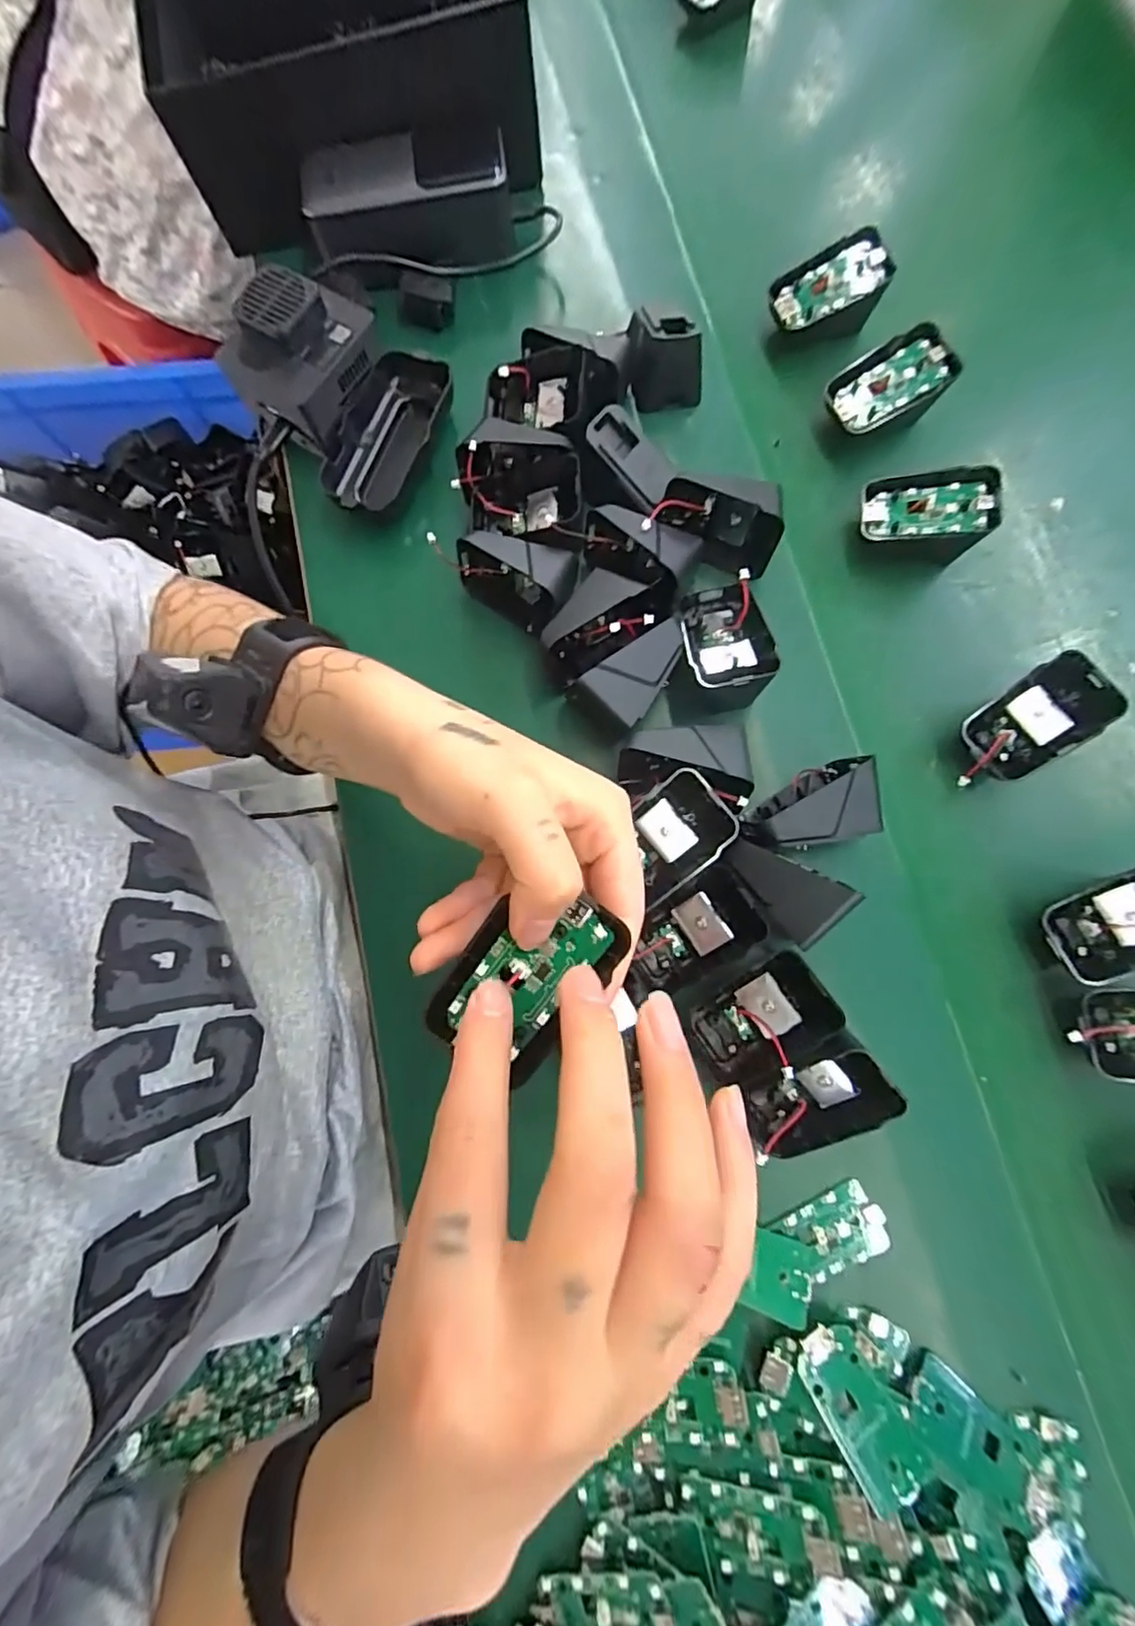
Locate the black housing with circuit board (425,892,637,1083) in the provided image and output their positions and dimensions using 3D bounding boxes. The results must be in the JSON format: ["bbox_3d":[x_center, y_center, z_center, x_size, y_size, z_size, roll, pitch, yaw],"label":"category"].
[{"bbox_3d":[-0.013,0.056,0.194,0.041,0.011,0.064,40,83,7],"label":"black housing with circuit board"}]

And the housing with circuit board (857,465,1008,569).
[{"bbox_3d":[0.210,-0.175,0.343,0.069,0.041,0.040,5,80,2],"label":"housing with circuit board"}]

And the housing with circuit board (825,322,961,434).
[{"bbox_3d":[0.198,-0.261,0.356,0.067,0.034,0.041,-22,80,-3],"label":"housing with circuit board"}]

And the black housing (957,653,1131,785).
[{"bbox_3d":[0.255,-0.051,0.316,0.071,0.024,0.044,-38,82,14],"label":"black housing"}]

